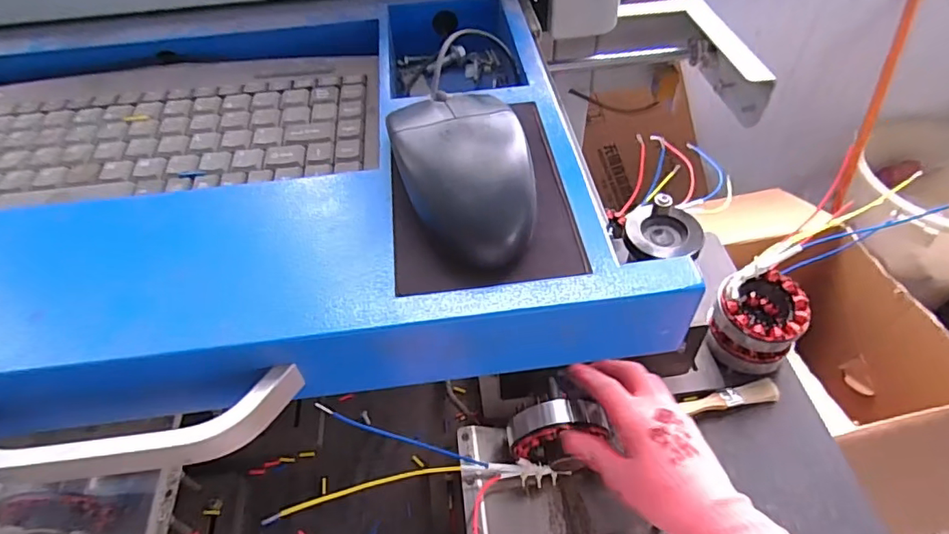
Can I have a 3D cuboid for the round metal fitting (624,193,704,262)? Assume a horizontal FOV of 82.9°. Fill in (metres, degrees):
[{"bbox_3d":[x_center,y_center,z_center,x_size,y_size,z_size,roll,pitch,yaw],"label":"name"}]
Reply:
[{"bbox_3d":[0.153,-0.032,0.433,0.059,0.027,0.050,8,51,11],"label":"round metal fitting"}]

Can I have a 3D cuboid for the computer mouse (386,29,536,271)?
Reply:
[{"bbox_3d":[-0.007,-0.055,0.249,0.061,0.034,0.119,-6,50,-1],"label":"computer mouse"}]

